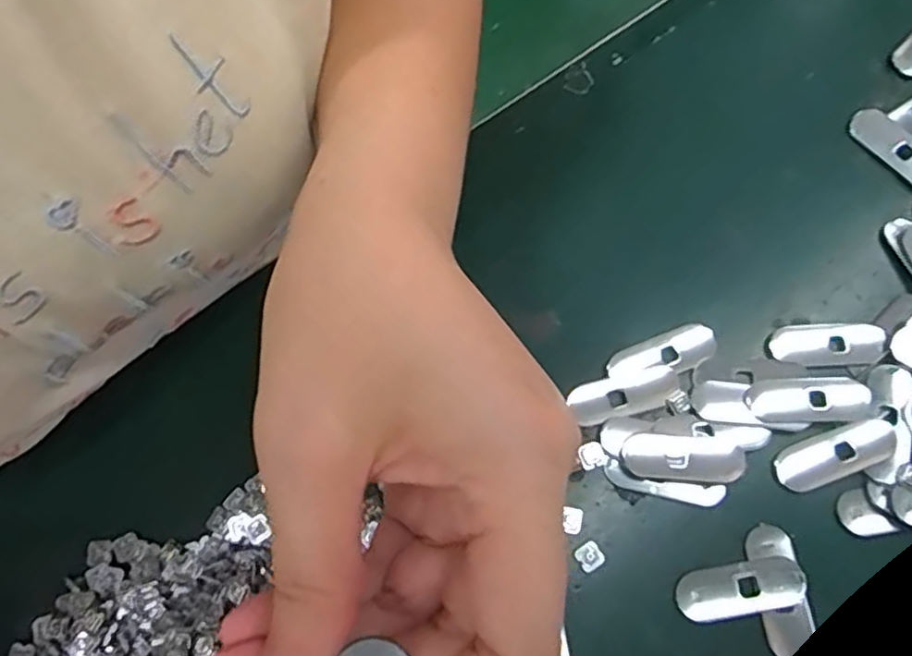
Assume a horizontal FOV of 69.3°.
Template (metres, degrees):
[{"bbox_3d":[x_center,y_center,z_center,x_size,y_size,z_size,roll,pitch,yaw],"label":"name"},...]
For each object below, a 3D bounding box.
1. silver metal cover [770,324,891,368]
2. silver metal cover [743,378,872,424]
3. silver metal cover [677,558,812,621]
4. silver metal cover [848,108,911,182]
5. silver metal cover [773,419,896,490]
[{"bbox_3d":[0.166,0.007,0.295,0.049,0.004,0.020,0,70,3],"label":"silver metal cover"},{"bbox_3d":[0.152,0.031,0.284,0.049,0.005,0.019,0,70,3],"label":"silver metal cover"},{"bbox_3d":[0.113,0.104,0.262,0.050,0.004,0.019,-11,70,-1],"label":"silver metal cover"},{"bbox_3d":[0.220,-0.090,0.329,0.018,0.005,0.051,-34,72,-10],"label":"silver metal cover"},{"bbox_3d":[0.160,0.054,0.278,0.050,0.007,0.019,-19,70,-4],"label":"silver metal cover"}]

